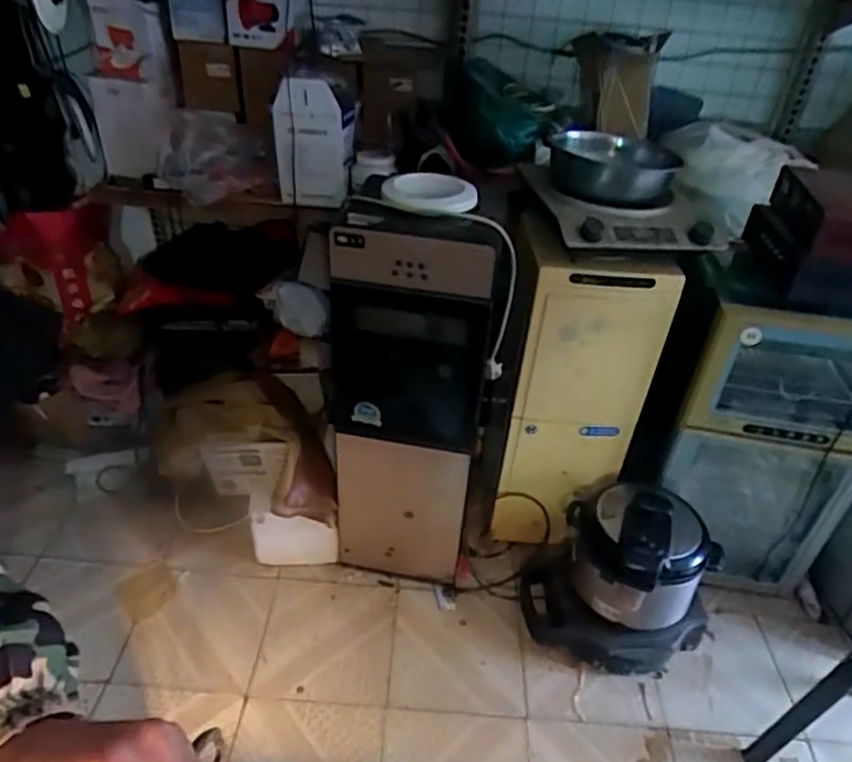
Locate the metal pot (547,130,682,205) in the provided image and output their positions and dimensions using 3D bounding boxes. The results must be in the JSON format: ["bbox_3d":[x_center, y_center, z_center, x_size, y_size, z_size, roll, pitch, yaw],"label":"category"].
[{"bbox_3d":[0.330,-0.380,1.158,0.211,0.073,0.168,2,38,-1],"label":"metal pot"}]

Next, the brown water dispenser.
[{"bbox_3d":[-0.049,0.024,1.396,0.325,0.846,0.329,0,38,-3],"label":"brown water dispenser"}]

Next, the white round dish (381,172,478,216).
[{"bbox_3d":[0.012,-0.331,1.132,0.156,0.035,0.139,10,39,10],"label":"white round dish"}]

